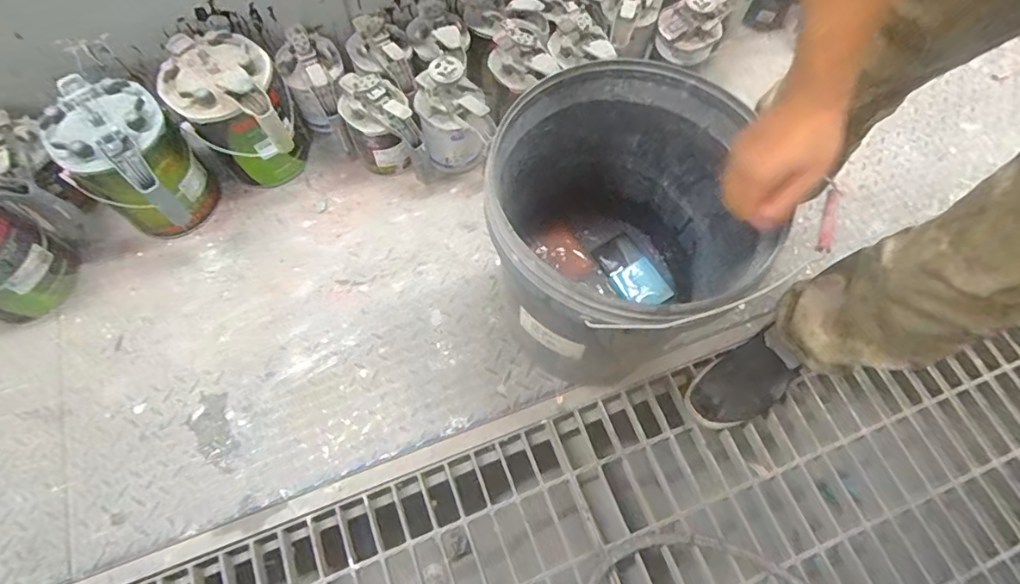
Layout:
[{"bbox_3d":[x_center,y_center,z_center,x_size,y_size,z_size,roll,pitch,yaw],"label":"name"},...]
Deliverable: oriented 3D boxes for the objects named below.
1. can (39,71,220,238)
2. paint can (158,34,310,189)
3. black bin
[{"bbox_3d":[-0.605,-0.210,0.858,0.159,0.230,0.155,1,66,-1],"label":"can"},{"bbox_3d":[-0.462,-0.302,0.907,0.158,0.236,0.170,1,67,-2],"label":"paint can"},{"bbox_3d":[0.129,-0.066,0.697,0.307,0.311,0.321,1,67,-2],"label":"black bin"}]

